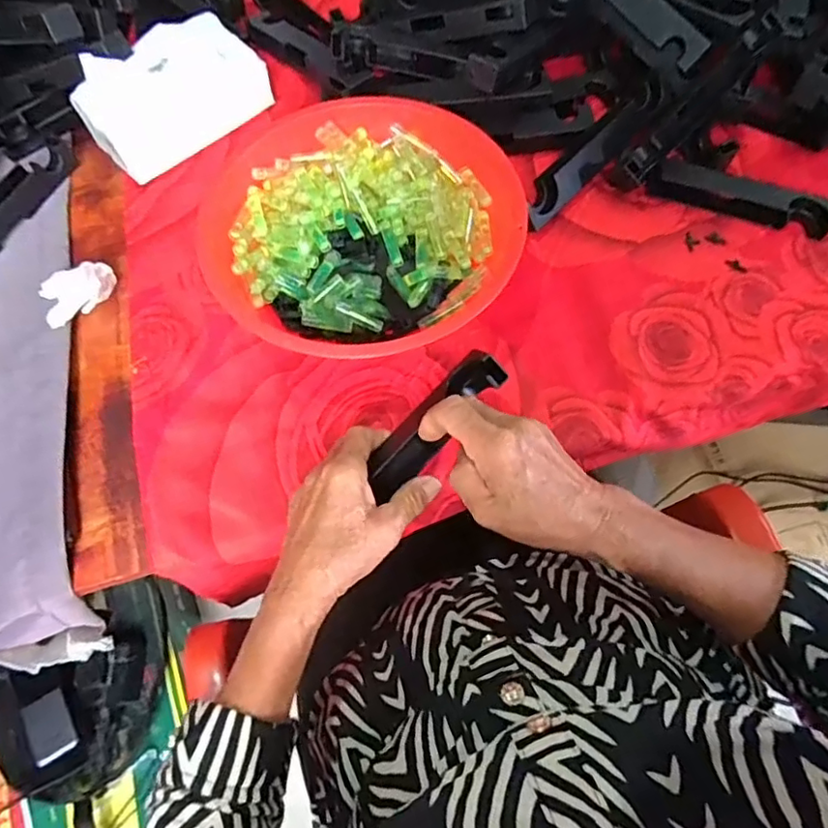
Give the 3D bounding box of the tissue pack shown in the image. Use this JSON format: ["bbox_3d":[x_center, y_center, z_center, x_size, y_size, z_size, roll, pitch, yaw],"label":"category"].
[{"bbox_3d":[-0.230,-0.312,0.560,0.167,0.090,0.076,-40,70,-14],"label":"tissue pack"}]

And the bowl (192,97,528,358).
[{"bbox_3d":[-0.042,-0.150,0.489,0.243,0.075,0.231,-1,66,2],"label":"bowl"}]

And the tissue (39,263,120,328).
[{"bbox_3d":[-0.289,-0.103,0.504,0.051,0.029,0.053,-13,66,-3],"label":"tissue"}]

